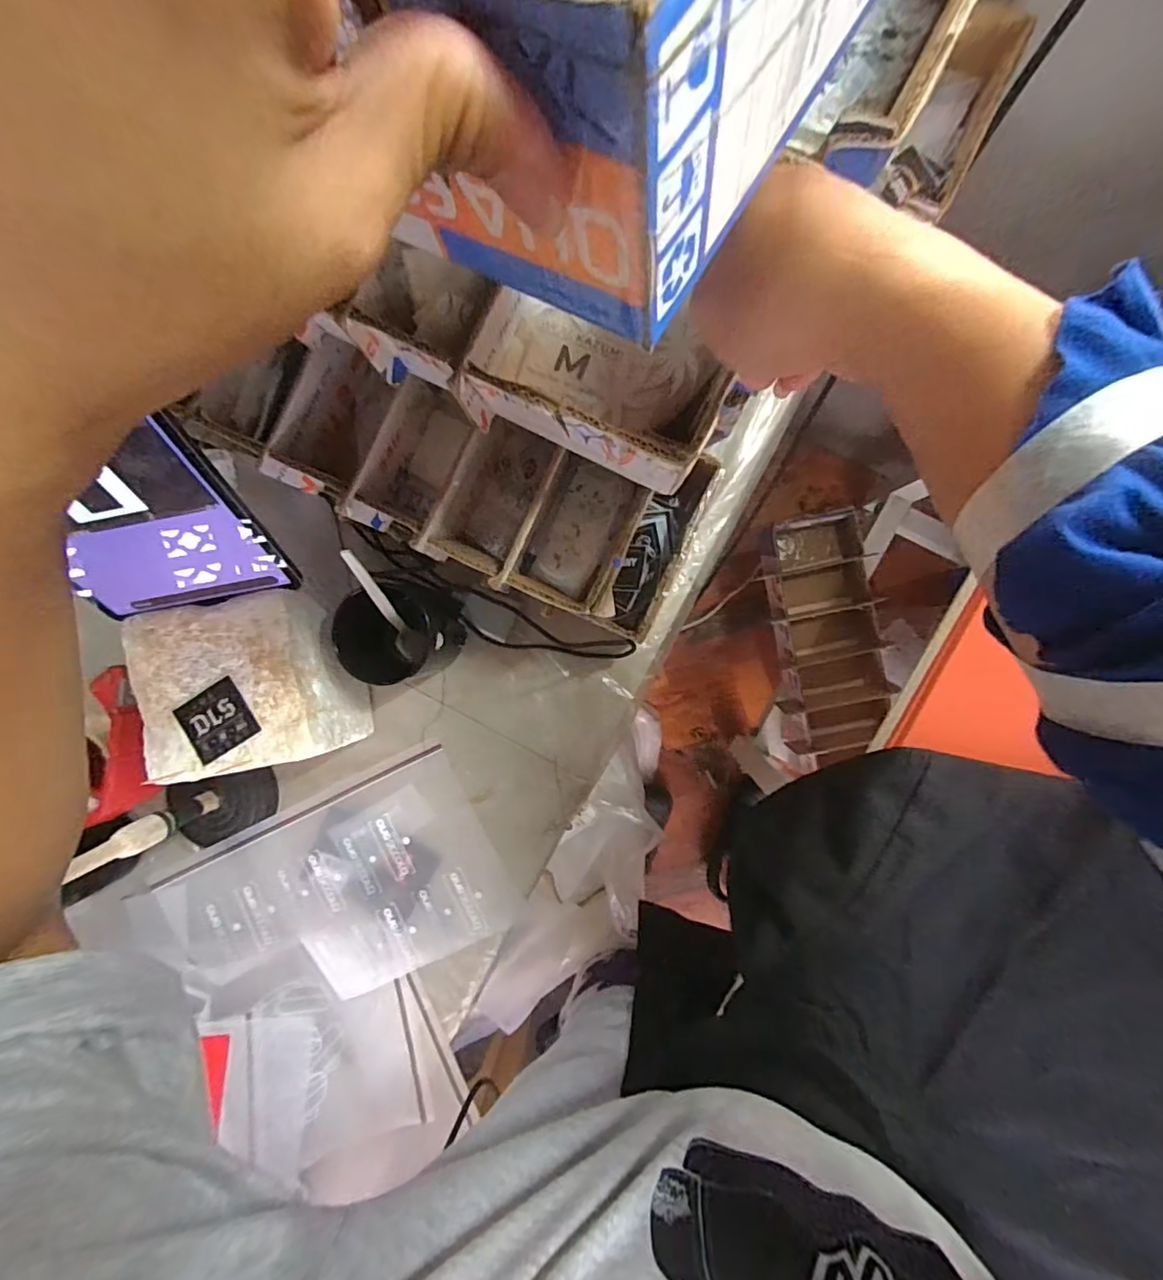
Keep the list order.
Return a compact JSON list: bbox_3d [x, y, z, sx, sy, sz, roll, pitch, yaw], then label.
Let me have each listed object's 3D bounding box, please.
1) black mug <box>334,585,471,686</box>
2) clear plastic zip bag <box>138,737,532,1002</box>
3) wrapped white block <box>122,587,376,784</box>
[{"bbox_3d":[-0.150,-0.007,0.477,0.086,0.100,0.074,-17,91,5],"label":"black mug"},{"bbox_3d":[-0.224,0.247,0.523,0.292,0.034,0.186,-25,90,5],"label":"clear plastic zip bag"},{"bbox_3d":[-0.275,0.038,0.478,0.142,0.119,0.136,-9,91,4],"label":"wrapped white block"}]

